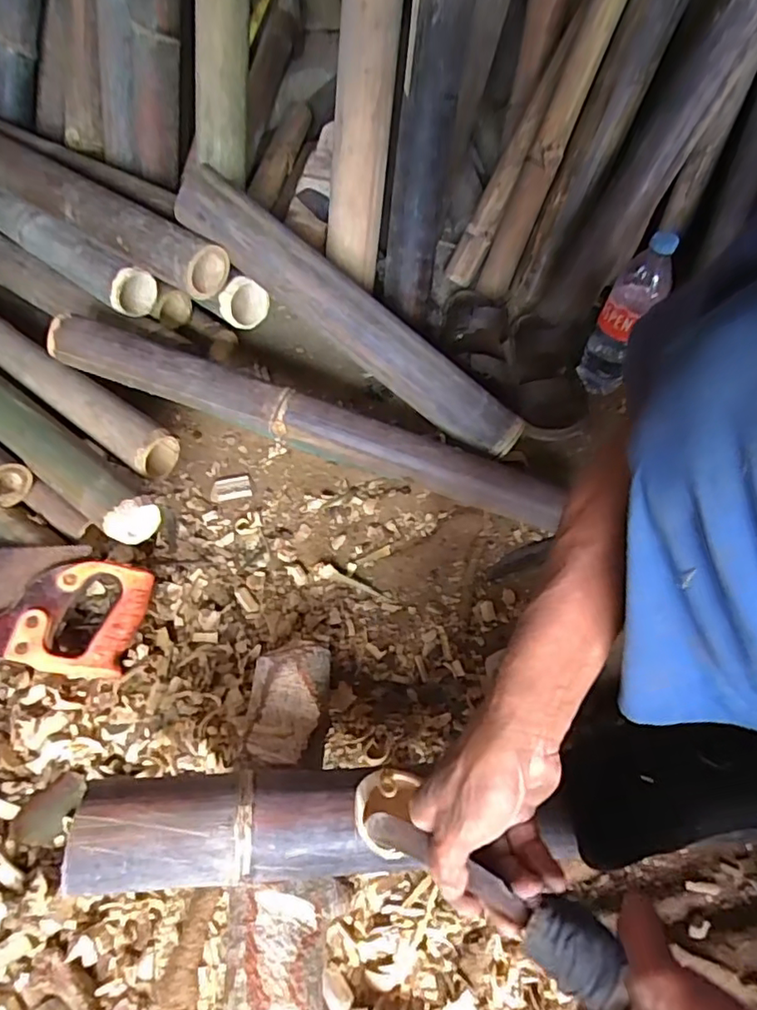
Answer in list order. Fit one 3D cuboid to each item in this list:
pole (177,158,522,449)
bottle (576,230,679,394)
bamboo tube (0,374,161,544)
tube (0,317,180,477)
[{"bbox_3d":[-0.028,-0.228,0.728,0.494,0.070,0.064,36,55,-8],"label":"pole"},{"bbox_3d":[0.341,-0.253,0.811,0.070,0.231,0.053,25,56,13],"label":"bottle"},{"bbox_3d":[-0.508,-0.154,0.710,0.647,0.065,0.074,31,57,18],"label":"bamboo tube"},{"bbox_3d":[-0.521,-0.220,0.766,0.664,0.065,0.056,30,57,18],"label":"tube"}]

